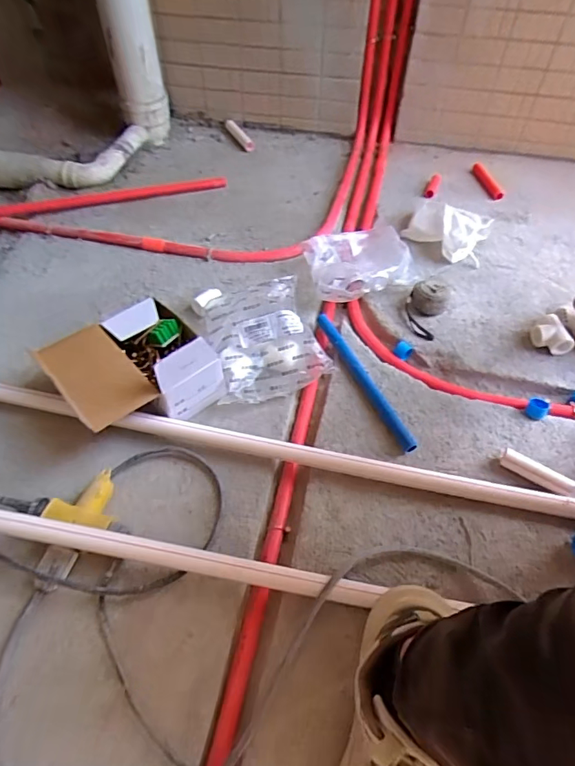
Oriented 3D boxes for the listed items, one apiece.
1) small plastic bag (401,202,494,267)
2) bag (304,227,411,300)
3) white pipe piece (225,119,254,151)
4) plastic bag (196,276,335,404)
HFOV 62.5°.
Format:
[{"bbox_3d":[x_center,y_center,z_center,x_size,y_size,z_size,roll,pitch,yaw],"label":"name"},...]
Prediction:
[{"bbox_3d":[0.324,-0.315,0.954,0.159,0.069,0.115,31,58,21],"label":"small plastic bag"},{"bbox_3d":[0.126,-0.224,0.872,0.198,0.070,0.156,-16,55,-13],"label":"bag"},{"bbox_3d":[-0.120,-0.625,1.193,0.026,0.014,0.105,-38,84,-24],"label":"white pipe piece"},{"bbox_3d":[-0.042,-0.079,0.754,0.173,0.082,0.221,-10,54,-9],"label":"plastic bag"}]

